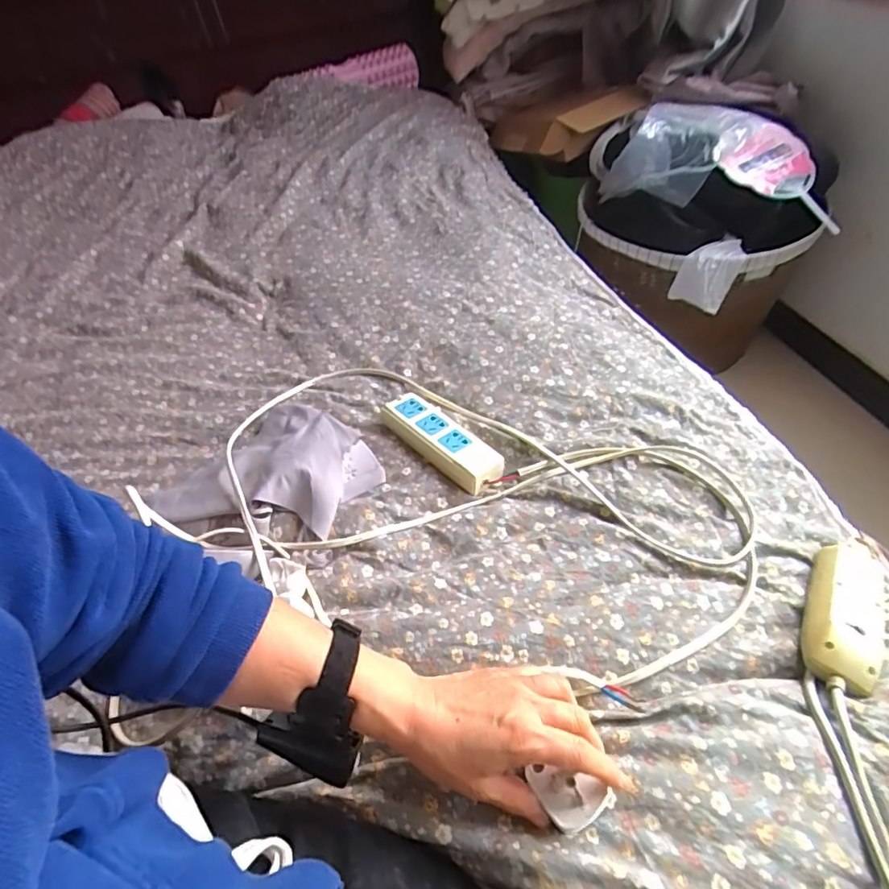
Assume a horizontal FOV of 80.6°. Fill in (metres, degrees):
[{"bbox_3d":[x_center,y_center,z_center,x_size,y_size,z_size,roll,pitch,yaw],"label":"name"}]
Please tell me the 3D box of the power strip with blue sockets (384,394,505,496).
[{"bbox_3d":[-0.006,-0.009,0.641,0.058,0.024,0.182,-32,50,-24],"label":"power strip with blue sockets"}]

